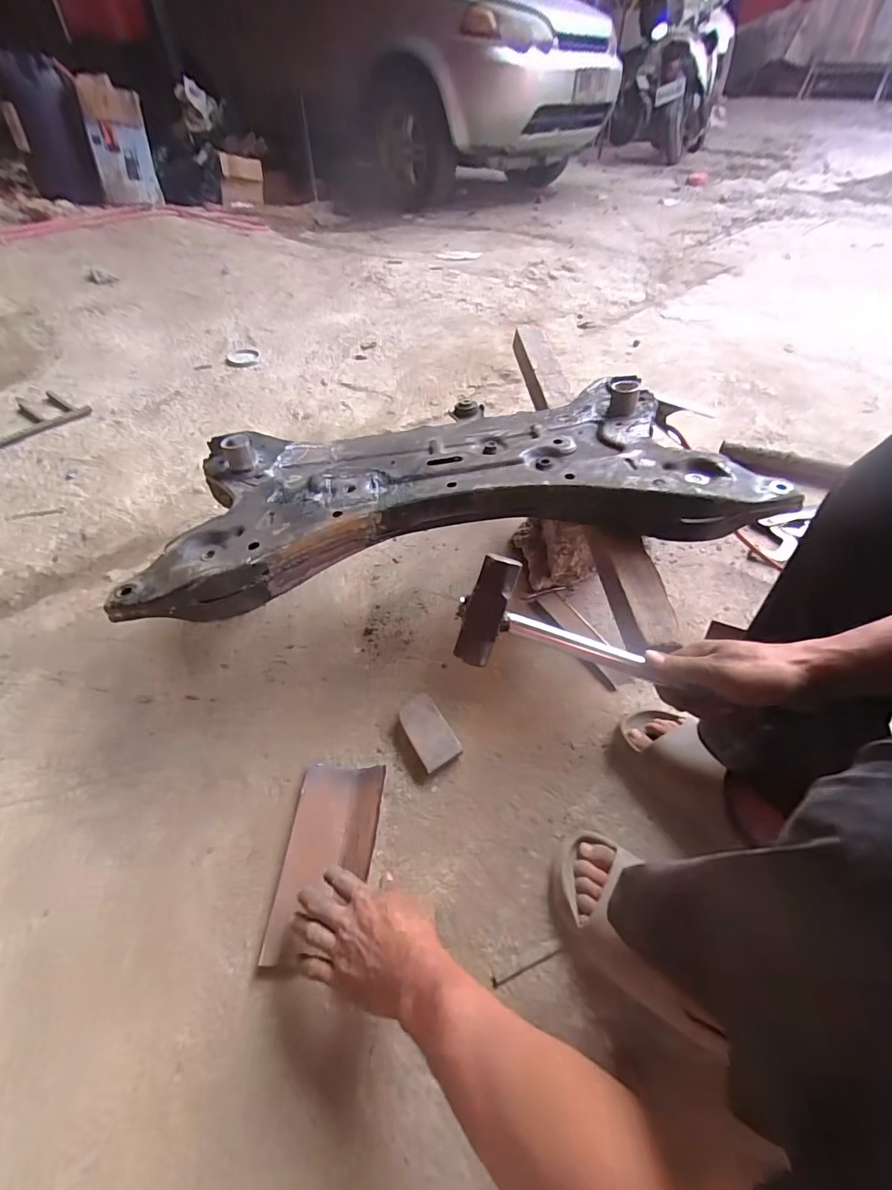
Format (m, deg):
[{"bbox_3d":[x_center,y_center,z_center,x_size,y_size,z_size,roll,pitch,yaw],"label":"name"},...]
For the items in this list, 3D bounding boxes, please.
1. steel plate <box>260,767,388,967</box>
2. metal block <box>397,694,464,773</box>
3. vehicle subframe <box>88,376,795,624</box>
[{"bbox_3d":[-0.142,0.311,0.562,0.107,0.018,0.213,3,48,2],"label":"steel plate"},{"bbox_3d":[-0.027,0.196,0.667,0.058,0.036,0.107,-23,52,-20],"label":"metal block"},{"bbox_3d":[0.004,-0.165,0.692,0.866,0.100,0.334,-7,49,-5],"label":"vehicle subframe"}]

